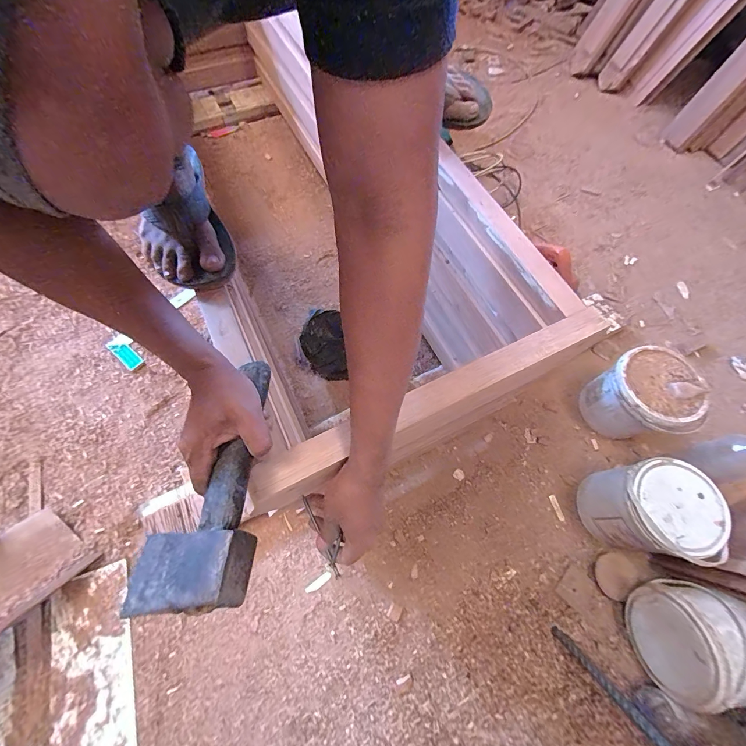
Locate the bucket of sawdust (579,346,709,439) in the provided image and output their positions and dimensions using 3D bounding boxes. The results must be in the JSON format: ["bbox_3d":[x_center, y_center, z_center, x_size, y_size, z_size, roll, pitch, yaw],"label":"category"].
[{"bbox_3d":[0.633,0.071,0.849,0.193,0.211,0.196,1,64,-1],"label":"bucket of sawdust"}]

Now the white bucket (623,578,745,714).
[{"bbox_3d":[0.625,0.500,0.641,0.182,0.198,0.180,7,65,2],"label":"white bucket"}]

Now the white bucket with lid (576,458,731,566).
[{"bbox_3d":[0.580,0.291,0.737,0.186,0.214,0.174,1,64,-1],"label":"white bucket with lid"}]

